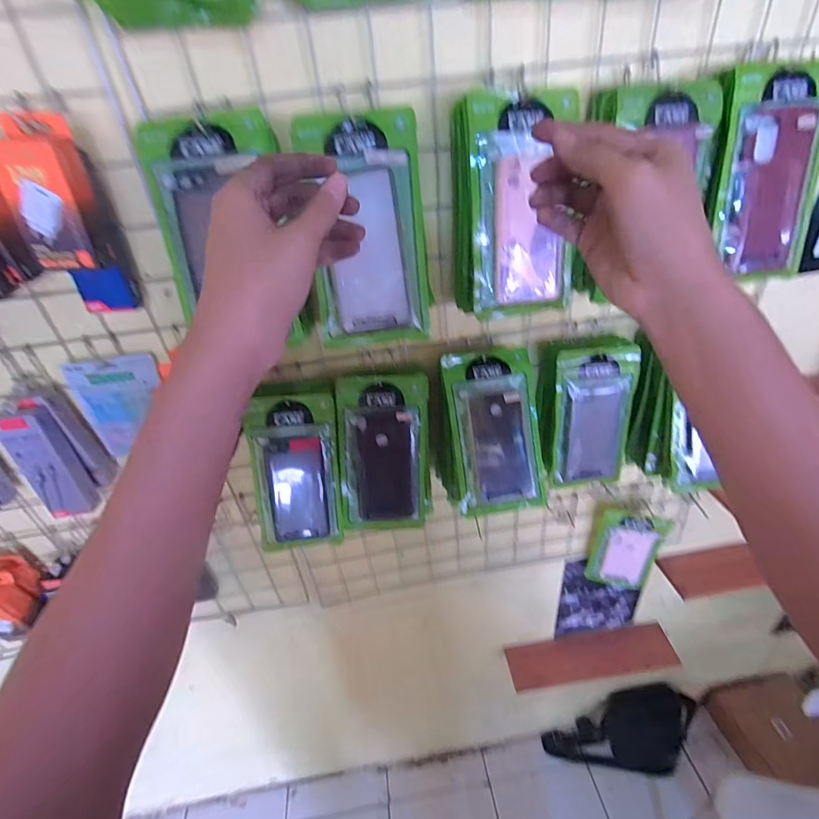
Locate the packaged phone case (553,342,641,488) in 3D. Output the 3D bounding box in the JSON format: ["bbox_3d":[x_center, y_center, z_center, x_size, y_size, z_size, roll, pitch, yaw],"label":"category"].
[{"bbox_3d":[0.258,0.013,0.594,0.106,0.204,0.016,-5,20,1],"label":"packaged phone case"}]

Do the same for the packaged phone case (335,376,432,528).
[{"bbox_3d":[-0.032,0.060,0.567,0.119,0.213,0.016,-4,14,-4],"label":"packaged phone case"}]

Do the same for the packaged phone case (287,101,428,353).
[{"bbox_3d":[-0.041,-0.170,0.412,0.110,0.207,0.014,-6,15,-1],"label":"packaged phone case"}]

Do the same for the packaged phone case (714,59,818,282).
[{"bbox_3d":[0.388,-0.247,0.450,0.109,0.206,0.014,-11,21,1],"label":"packaged phone case"}]

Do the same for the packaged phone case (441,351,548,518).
[{"bbox_3d":[0.110,0.029,0.543,0.112,0.202,0.009,-7,1,-1],"label":"packaged phone case"}]

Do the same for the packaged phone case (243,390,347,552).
[{"bbox_3d":[-0.147,0.086,0.553,0.108,0.210,0.010,-5,12,-11],"label":"packaged phone case"}]

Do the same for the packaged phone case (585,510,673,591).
[{"bbox_3d":[0.421,0.278,0.826,0.118,0.209,0.028,5,34,15],"label":"packaged phone case"}]

